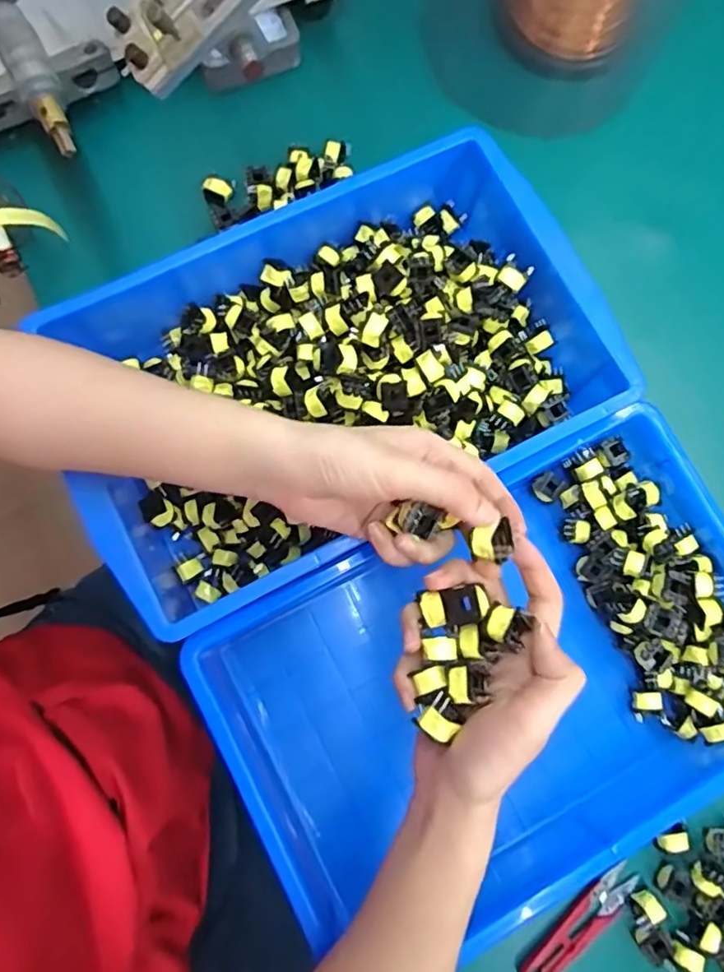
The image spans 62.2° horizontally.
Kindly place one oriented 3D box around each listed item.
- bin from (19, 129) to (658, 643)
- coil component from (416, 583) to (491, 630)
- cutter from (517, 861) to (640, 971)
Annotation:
[{"bbox_3d":[-0.014,-0.085,0.431,0.371,0.075,0.237,-27,81,-6],"label":"bin"},{"bbox_3d":[0.049,0.063,0.316,0.036,0.016,0.019,-8,79,-3],"label":"coil component"},{"bbox_3d":[0.150,0.304,0.415,0.103,0.009,0.025,-36,82,-7],"label":"cutter"}]

